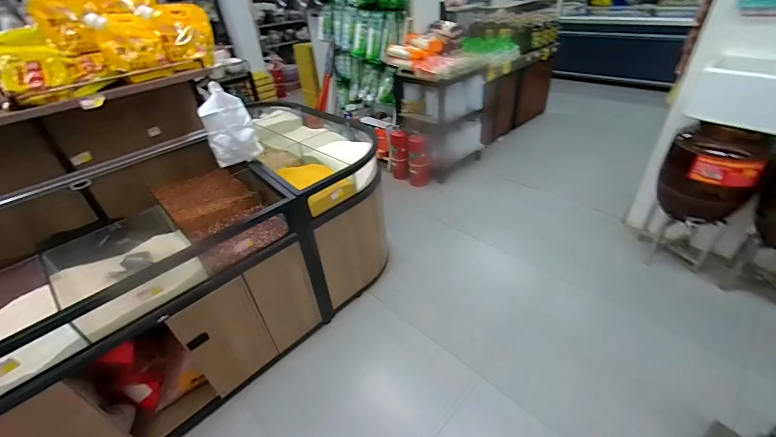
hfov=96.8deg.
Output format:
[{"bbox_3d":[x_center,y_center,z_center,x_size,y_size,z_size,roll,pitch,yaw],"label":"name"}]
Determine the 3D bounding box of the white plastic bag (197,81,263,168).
[{"bbox_3d":[-0.664,-0.386,1.440,0.186,0.319,0.099,-19,38,-18],"label":"white plastic bag"}]

